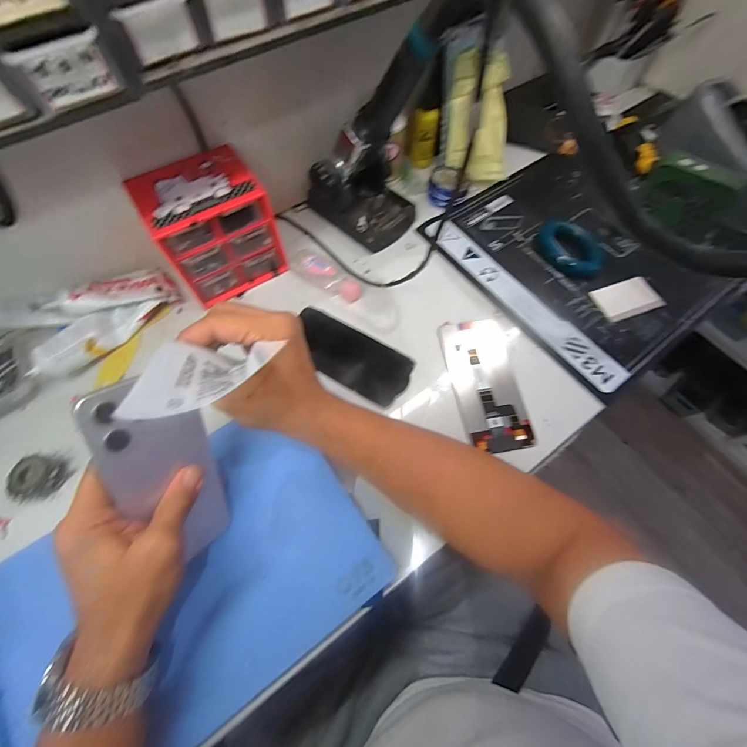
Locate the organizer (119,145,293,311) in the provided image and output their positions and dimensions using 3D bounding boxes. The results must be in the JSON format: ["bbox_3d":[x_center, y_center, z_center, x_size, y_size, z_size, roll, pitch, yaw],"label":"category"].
[{"bbox_3d":[-0.193,-0.172,0.417,0.126,0.118,0.101,-34,70,-14],"label":"organizer"}]

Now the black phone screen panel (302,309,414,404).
[{"bbox_3d":[-0.032,-0.022,0.415,0.155,0.005,0.067,29,69,12],"label":"black phone screen panel"}]

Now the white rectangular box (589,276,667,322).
[{"bbox_3d":[0.326,-0.097,0.441,0.078,0.010,0.050,-16,67,-8],"label":"white rectangular box"}]

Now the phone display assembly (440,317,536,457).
[{"bbox_3d":[0.128,0.008,0.396,0.076,0.005,0.160,-6,66,-3],"label":"phone display assembly"}]

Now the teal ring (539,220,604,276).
[{"bbox_3d":[0.256,-0.164,0.452,0.053,0.029,0.091,-33,70,-14],"label":"teal ring"}]

